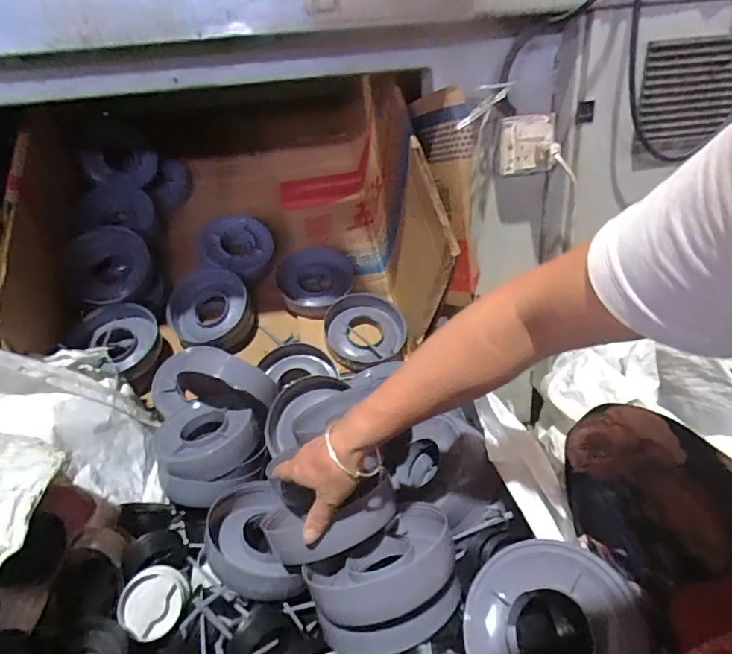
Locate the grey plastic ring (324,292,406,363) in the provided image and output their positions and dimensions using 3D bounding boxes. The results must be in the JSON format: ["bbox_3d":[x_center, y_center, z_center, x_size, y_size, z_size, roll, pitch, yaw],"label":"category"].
[{"bbox_3d":[-0.001,-0.001,0.959,0.148,0.030,0.148,35,67,6],"label":"grey plastic ring"}]

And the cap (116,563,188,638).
[{"bbox_3d":[-0.247,0.318,0.565,0.068,0.014,0.073,11,58,-18],"label":"cap"}]

